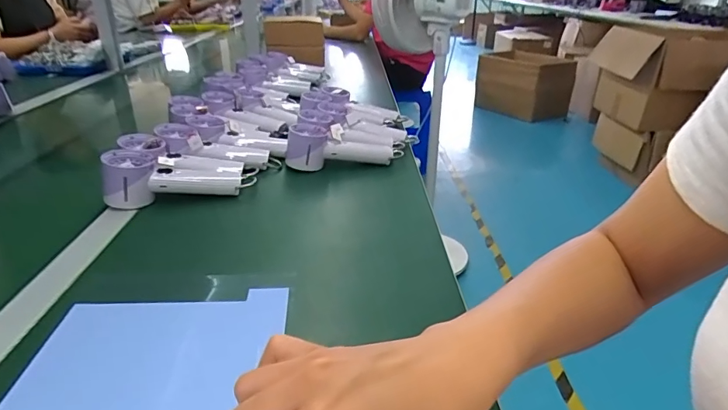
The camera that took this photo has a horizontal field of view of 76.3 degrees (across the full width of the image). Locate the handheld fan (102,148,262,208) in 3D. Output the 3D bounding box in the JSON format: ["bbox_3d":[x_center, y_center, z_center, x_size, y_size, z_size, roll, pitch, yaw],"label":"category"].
[{"bbox_3d":[-0.254,-0.032,0.648,0.194,0.063,0.060,2,22,-23],"label":"handheld fan"}]

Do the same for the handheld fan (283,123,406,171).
[{"bbox_3d":[-0.034,-0.094,0.791,0.201,0.066,0.069,1,22,-24],"label":"handheld fan"}]

